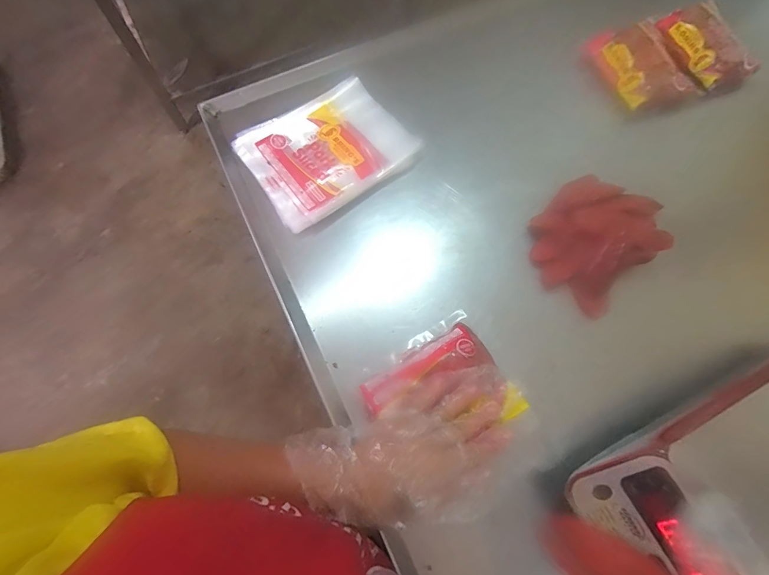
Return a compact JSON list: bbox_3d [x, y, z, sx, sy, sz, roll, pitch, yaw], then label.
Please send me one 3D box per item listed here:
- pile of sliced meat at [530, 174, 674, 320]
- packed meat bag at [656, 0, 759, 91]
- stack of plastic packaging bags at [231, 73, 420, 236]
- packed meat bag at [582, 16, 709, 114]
[{"bbox_3d":[0.251,-0.068,0.452,0.175,0.042,0.131,-42,74,-13],"label":"pile of sliced meat"},{"bbox_3d":[0.444,-0.334,0.541,0.070,0.030,0.123,-18,70,-5],"label":"packed meat bag"},{"bbox_3d":[-0.072,-0.182,0.512,0.198,0.020,0.158,-35,72,-10],"label":"stack of plastic packaging bags"},{"bbox_3d":[0.361,-0.313,0.546,0.113,0.041,0.143,-20,70,-6],"label":"packed meat bag"}]

